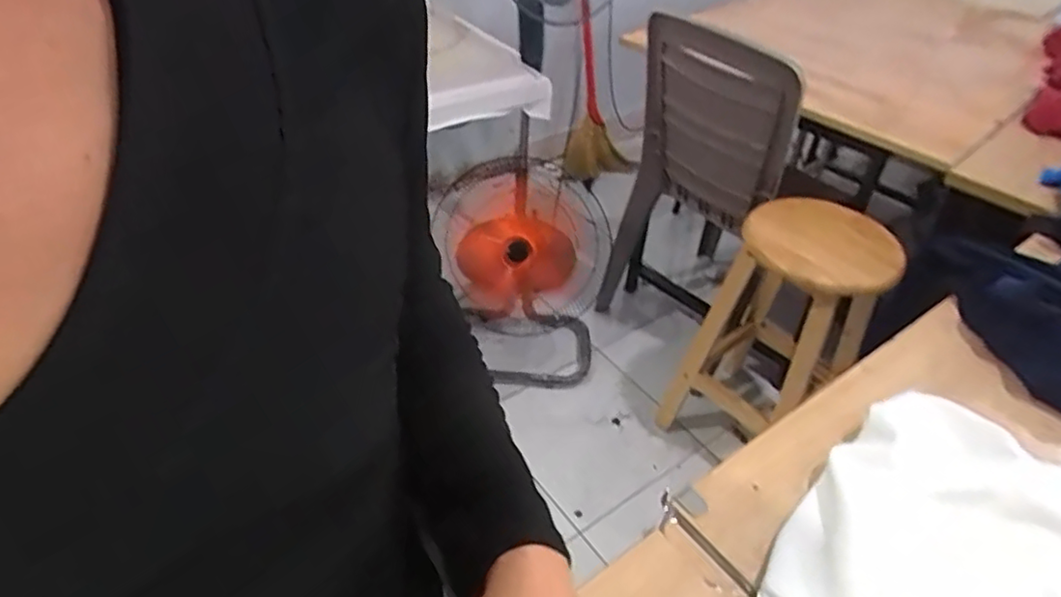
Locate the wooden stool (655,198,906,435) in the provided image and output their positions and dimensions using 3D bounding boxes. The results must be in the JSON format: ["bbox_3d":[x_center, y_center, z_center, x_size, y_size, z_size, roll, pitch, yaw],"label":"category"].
[{"bbox_3d":[0.578,0.096,1.526,0.380,0.648,0.340,-30,52,-33],"label":"wooden stool"}]

